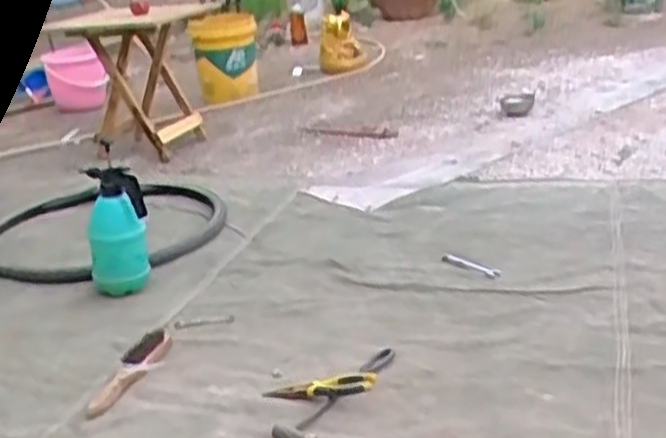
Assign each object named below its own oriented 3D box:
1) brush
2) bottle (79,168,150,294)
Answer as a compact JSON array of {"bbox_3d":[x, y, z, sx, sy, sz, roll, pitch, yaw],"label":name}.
[{"bbox_3d":[-0.360,0.273,1.445,0.055,0.033,0.266,2,21,14],"label":"brush"},{"bbox_3d":[-0.471,0.030,1.744,0.123,0.268,0.123,-12,22,-23],"label":"bottle"}]

